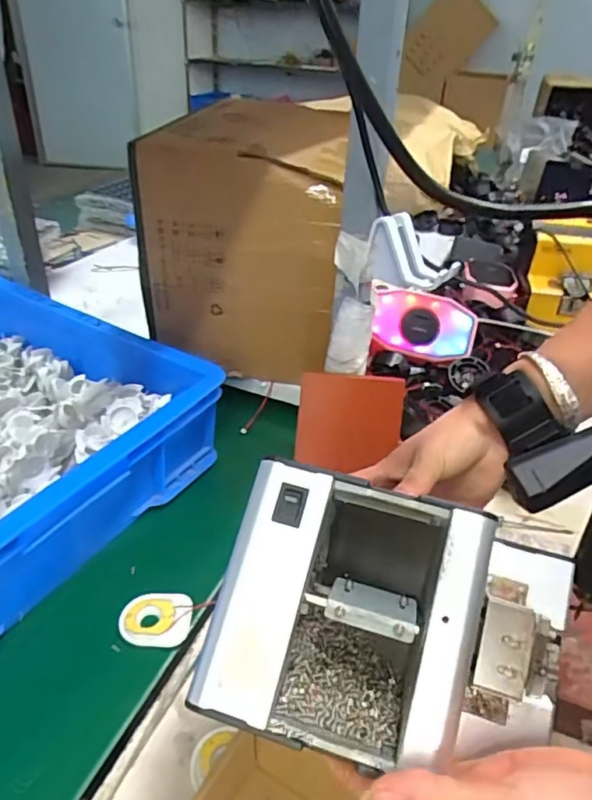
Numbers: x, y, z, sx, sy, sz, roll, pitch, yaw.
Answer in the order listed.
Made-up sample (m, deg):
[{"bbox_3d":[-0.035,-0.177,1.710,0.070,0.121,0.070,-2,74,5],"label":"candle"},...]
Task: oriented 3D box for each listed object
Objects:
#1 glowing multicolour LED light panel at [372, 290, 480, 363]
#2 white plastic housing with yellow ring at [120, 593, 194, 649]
[{"bbox_3d":[0.166,-0.097,0.741,0.130,0.081,0.021,8,1,5],"label":"glowing multicolour LED light panel"},{"bbox_3d":[-0.116,0.182,0.476,0.058,0.008,0.047,2,34,-2],"label":"white plastic housing with yellow ring"}]

